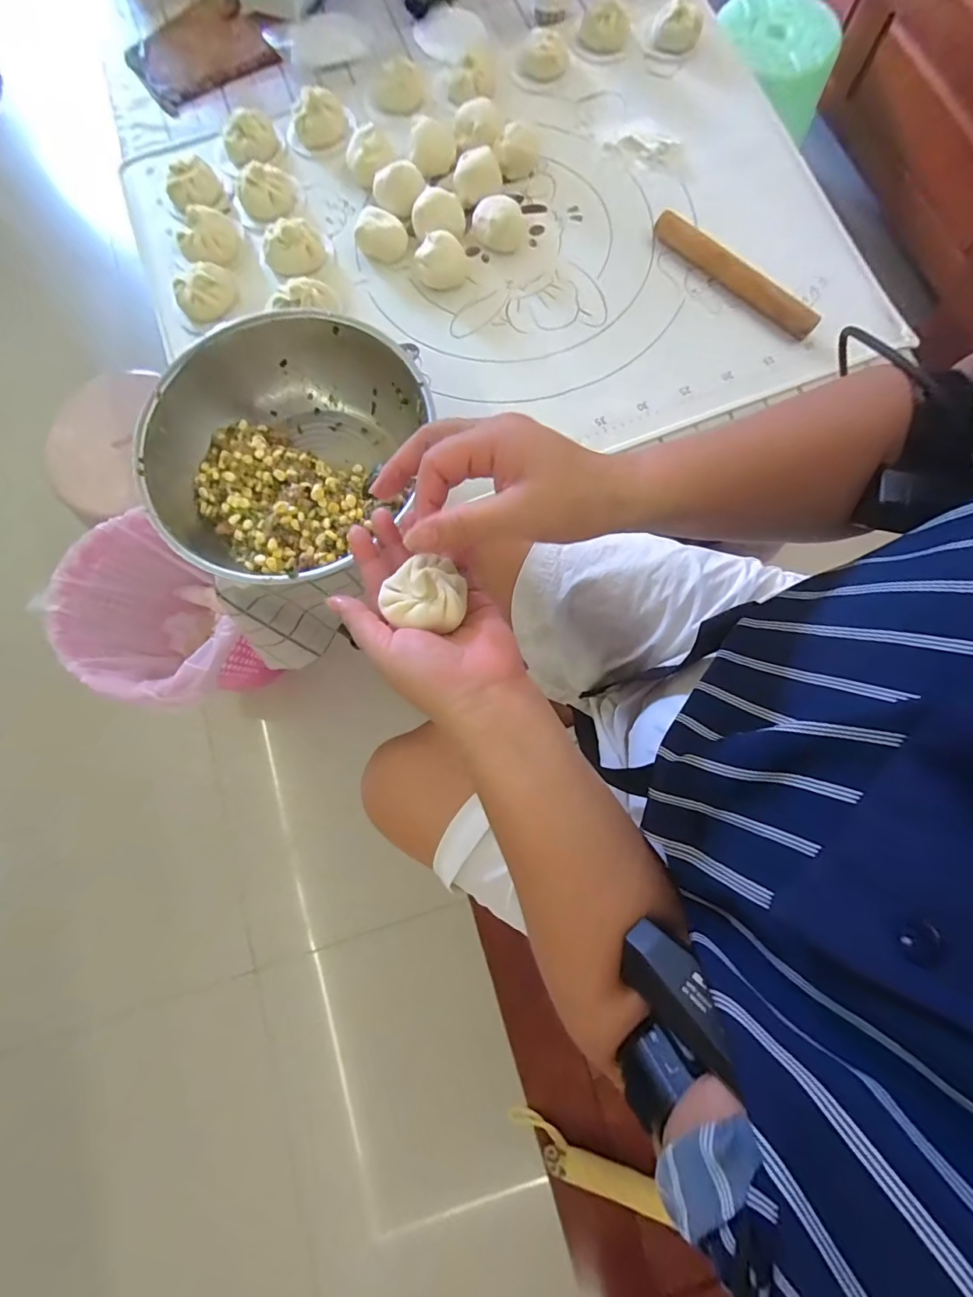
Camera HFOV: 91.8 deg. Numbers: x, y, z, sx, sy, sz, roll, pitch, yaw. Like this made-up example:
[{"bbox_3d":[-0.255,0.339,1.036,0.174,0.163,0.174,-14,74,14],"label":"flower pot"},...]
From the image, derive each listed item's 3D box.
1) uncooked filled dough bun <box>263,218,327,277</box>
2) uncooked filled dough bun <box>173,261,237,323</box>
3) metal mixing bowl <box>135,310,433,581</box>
[{"bbox_3d":[-0.221,-0.458,0.537,0.068,0.034,0.042,-16,79,-2],"label":"uncooked filled dough bun"},{"bbox_3d":[-0.319,-0.406,0.534,0.065,0.035,0.065,-30,80,-5],"label":"uncooked filled dough bun"},{"bbox_3d":[-0.198,-0.191,0.463,0.213,0.077,0.262,27,81,6],"label":"metal mixing bowl"}]

